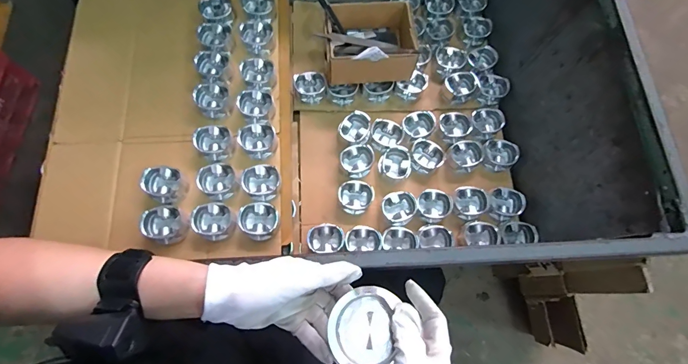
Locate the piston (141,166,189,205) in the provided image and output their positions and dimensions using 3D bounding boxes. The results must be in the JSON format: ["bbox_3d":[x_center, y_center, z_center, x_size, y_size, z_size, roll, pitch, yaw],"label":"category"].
[{"bbox_3d":[-0.361,0.005,0.715,0.073,0.055,0.078,1,72,-2],"label":"piston"}]

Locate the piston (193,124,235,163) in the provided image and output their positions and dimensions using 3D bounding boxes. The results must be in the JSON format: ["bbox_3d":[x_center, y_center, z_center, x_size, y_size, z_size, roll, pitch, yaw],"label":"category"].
[{"bbox_3d":[-0.271,-0.084,0.746,0.071,0.051,0.077,1,72,-2],"label":"piston"}]

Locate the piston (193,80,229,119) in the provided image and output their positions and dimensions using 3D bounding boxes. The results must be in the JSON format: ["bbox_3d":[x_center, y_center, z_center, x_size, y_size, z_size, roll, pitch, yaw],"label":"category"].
[{"bbox_3d":[-0.283,-0.180,0.760,0.070,0.044,0.078,-19,74,-8],"label":"piston"}]

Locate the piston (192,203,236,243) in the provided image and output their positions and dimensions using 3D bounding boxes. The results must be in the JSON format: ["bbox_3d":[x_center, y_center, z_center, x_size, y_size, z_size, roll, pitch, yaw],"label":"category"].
[{"bbox_3d":[-0.254,0.079,0.692,0.070,0.056,0.075,1,72,-2],"label":"piston"}]

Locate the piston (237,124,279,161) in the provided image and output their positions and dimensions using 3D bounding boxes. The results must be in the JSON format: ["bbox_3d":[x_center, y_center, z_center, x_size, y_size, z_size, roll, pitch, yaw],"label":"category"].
[{"bbox_3d":[-0.180,-0.086,0.756,0.076,0.046,0.072,1,72,-2],"label":"piston"}]

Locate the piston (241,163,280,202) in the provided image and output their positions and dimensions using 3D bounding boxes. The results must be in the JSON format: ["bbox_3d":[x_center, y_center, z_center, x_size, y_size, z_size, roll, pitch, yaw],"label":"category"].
[{"bbox_3d":[-0.166,0.002,0.723,0.071,0.057,0.072,1,72,-2],"label":"piston"}]

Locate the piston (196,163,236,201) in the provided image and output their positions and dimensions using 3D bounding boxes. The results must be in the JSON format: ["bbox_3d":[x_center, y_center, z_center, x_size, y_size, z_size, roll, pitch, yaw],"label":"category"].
[{"bbox_3d":[-0.256,-0.001,0.720,0.071,0.050,0.070,1,72,-2],"label":"piston"}]

